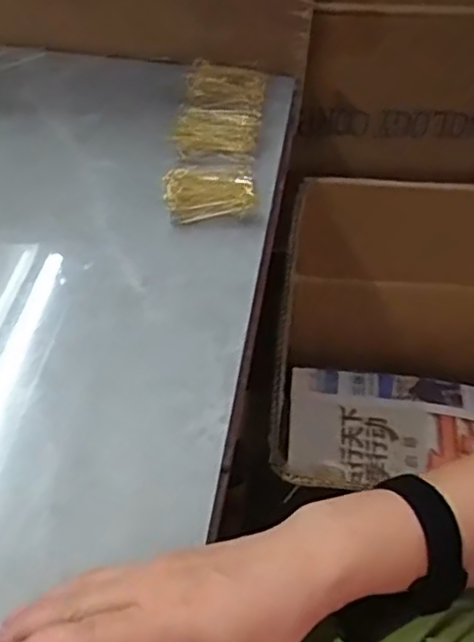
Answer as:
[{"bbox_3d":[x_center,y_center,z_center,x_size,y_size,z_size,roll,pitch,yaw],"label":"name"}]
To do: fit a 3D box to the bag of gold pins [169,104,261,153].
[{"bbox_3d":[-0.019,-0.167,0.594,0.073,0.012,0.054,5,53,4],"label":"bag of gold pins"}]

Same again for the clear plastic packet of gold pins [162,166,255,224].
[{"bbox_3d":[-0.023,-0.104,0.555,0.071,0.022,0.051,1,53,0],"label":"clear plastic packet of gold pins"}]

